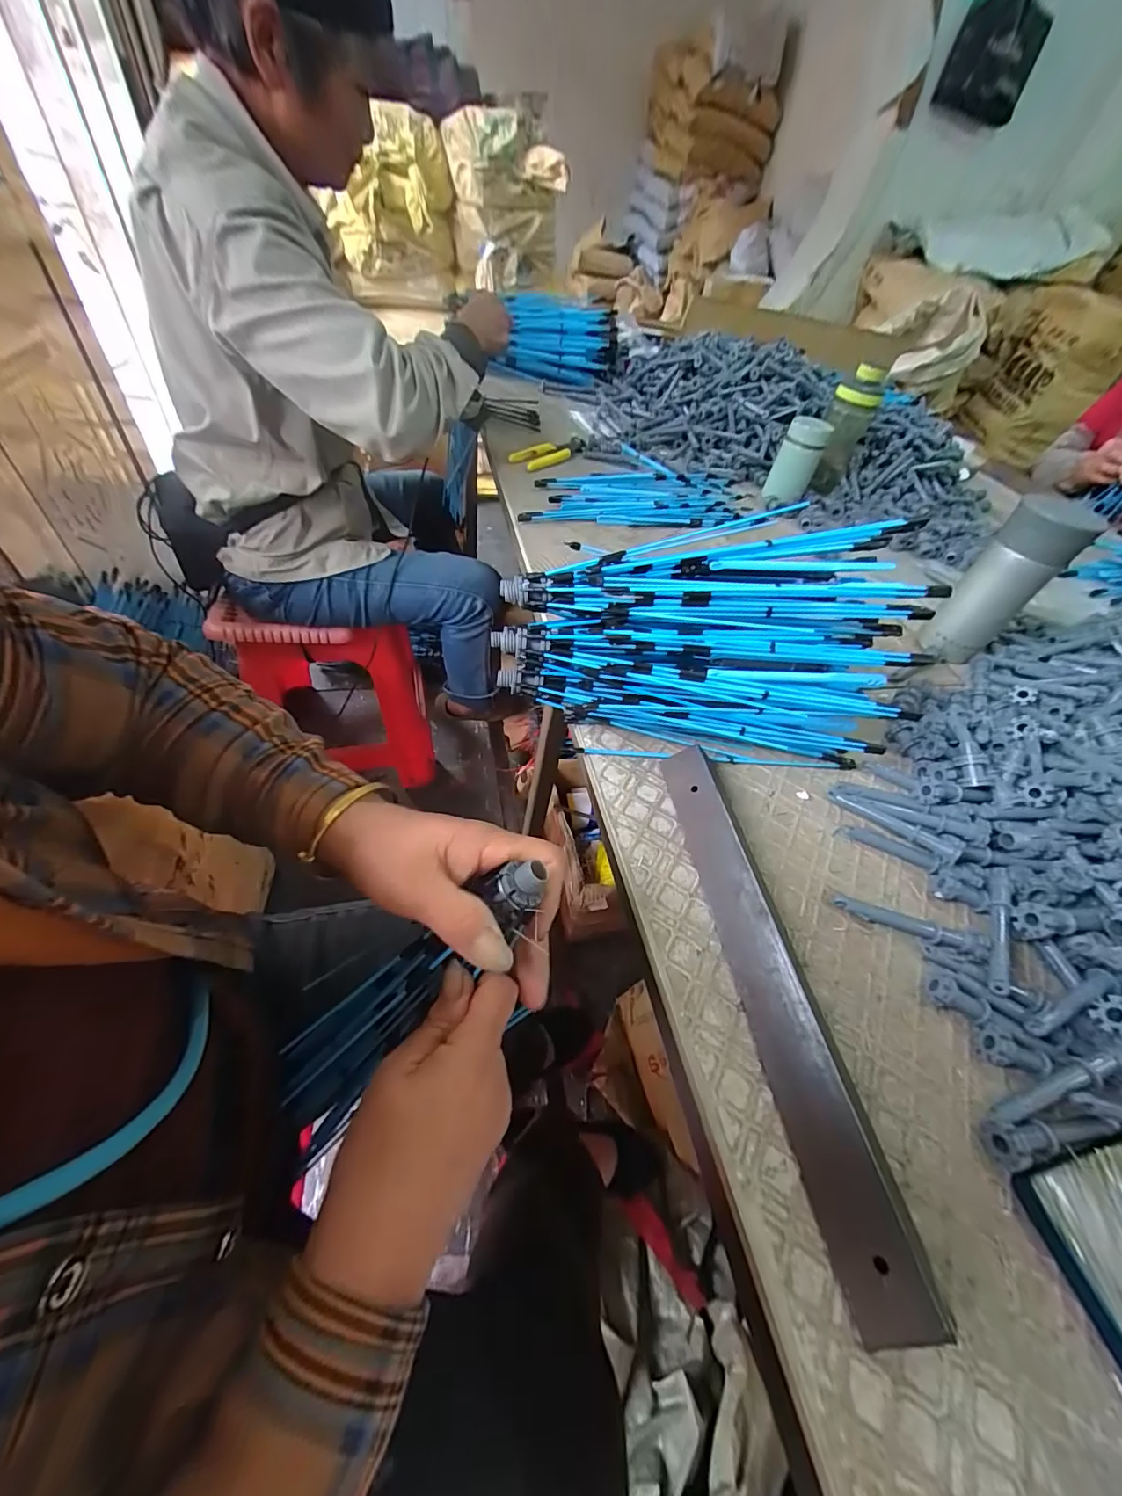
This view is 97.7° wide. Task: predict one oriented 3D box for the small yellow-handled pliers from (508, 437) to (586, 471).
[{"bbox_3d":[-0.017,-0.489,0.810,0.052,0.024,0.150,35,53,19],"label":"small yellow-handled pliers"}]

